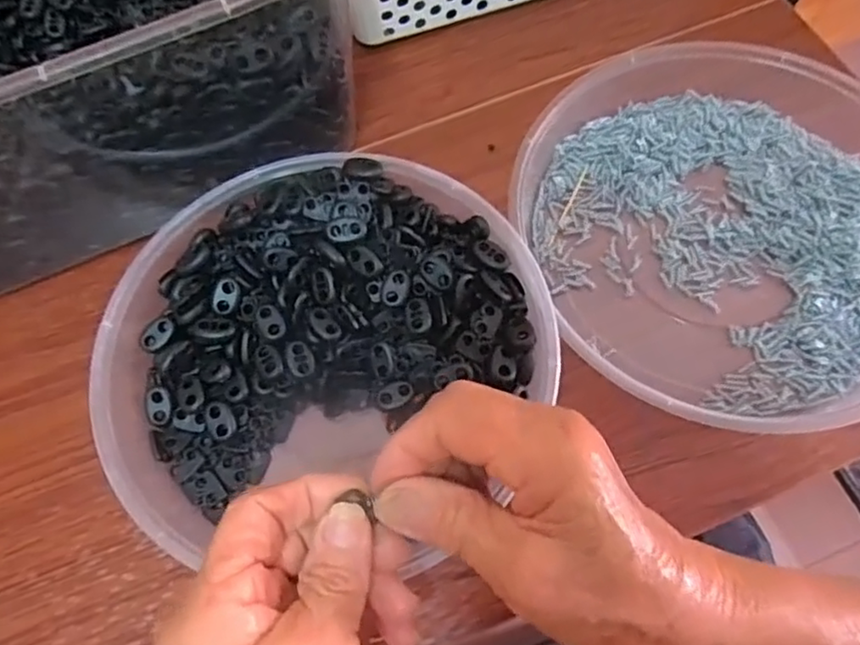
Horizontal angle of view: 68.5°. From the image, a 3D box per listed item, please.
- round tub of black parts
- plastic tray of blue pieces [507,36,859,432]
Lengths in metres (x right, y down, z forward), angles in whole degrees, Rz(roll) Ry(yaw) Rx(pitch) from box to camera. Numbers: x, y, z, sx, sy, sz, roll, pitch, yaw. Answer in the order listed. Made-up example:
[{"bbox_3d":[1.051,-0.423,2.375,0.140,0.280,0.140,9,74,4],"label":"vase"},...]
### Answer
[{"bbox_3d":[-0.053,0.011,0.329,0.223,0.043,0.206,-1,67,3],"label":"round tub of black parts"},{"bbox_3d":[0.169,-0.057,0.356,0.222,0.035,0.232,-18,68,-4],"label":"plastic tray of blue pieces"}]

